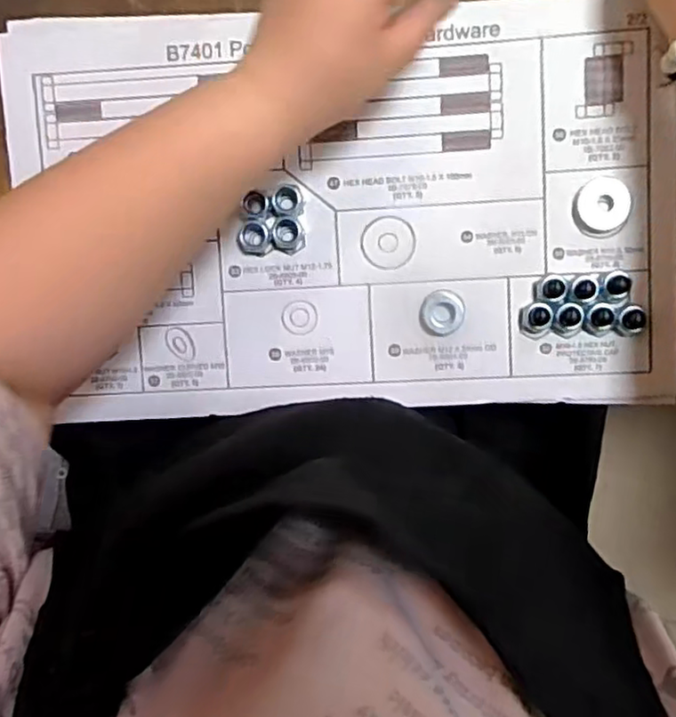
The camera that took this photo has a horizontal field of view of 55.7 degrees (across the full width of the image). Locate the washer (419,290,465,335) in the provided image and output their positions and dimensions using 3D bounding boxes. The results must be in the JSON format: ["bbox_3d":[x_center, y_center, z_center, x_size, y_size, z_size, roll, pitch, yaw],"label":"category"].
[{"bbox_3d":[0.061,-0.027,0.370,0.025,0.007,0.025,0,97,4],"label":"washer"}]

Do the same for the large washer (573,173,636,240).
[{"bbox_3d":[0.149,-0.085,0.358,0.031,0.004,0.034,0,97,4],"label":"large washer"}]

